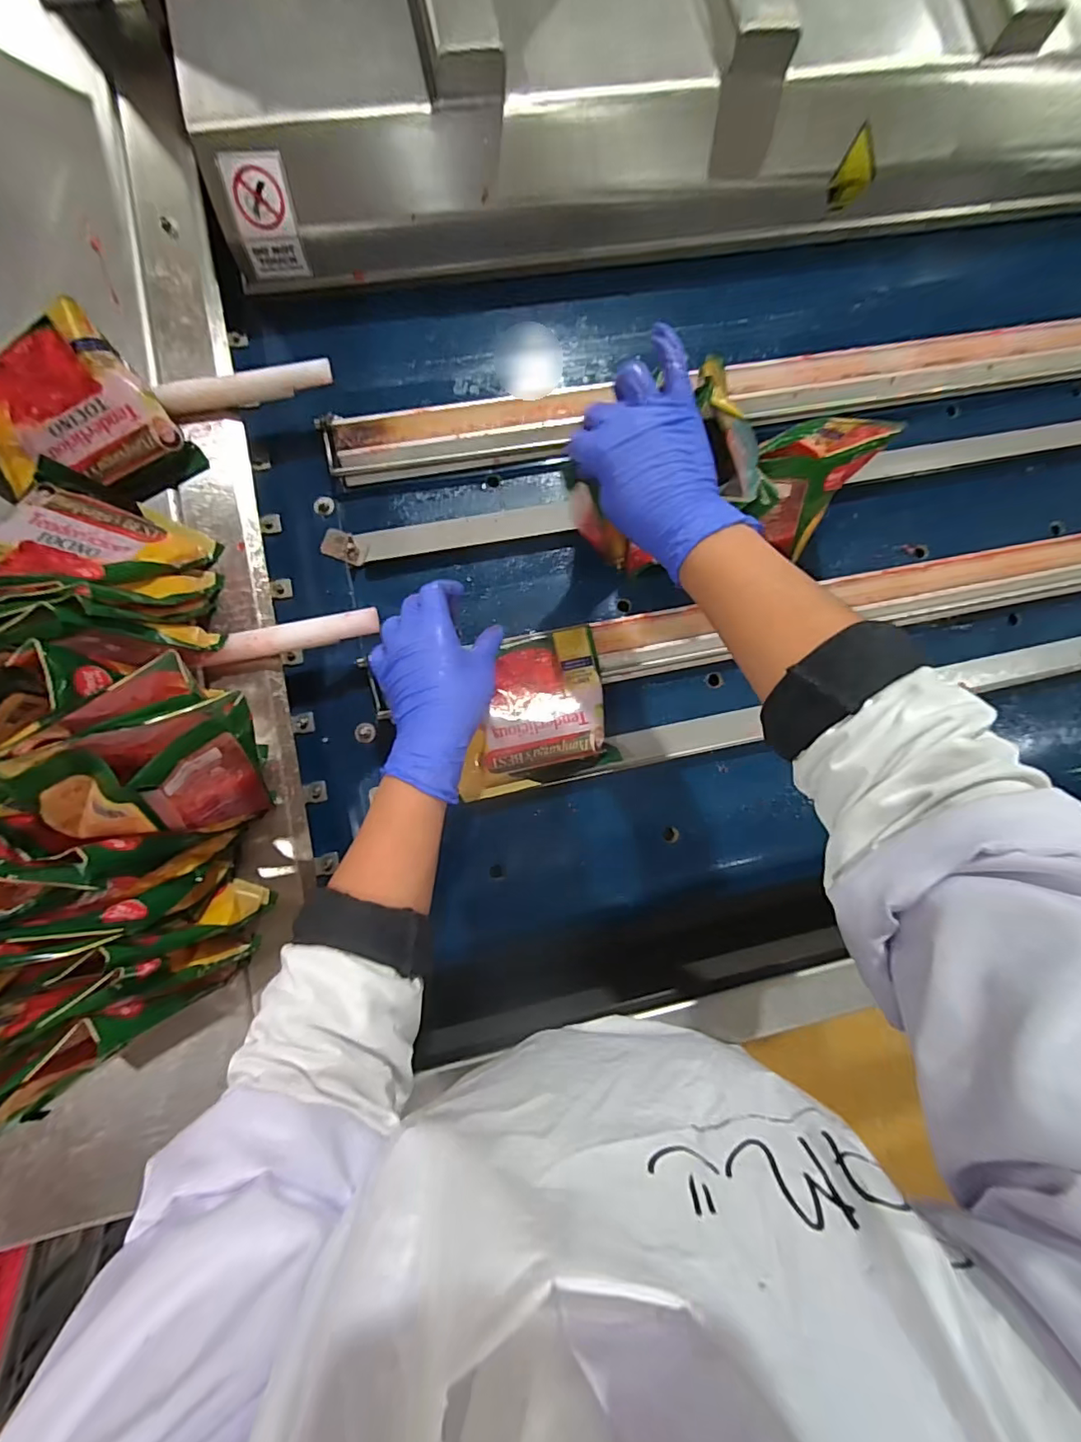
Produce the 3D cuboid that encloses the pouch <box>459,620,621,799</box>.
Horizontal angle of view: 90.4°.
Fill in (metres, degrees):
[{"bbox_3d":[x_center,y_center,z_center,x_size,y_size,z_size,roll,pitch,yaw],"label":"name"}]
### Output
[{"bbox_3d":[-0.009,-0.008,0.472,0.137,0.015,0.123,-14,85,-8],"label":"pouch"}]

